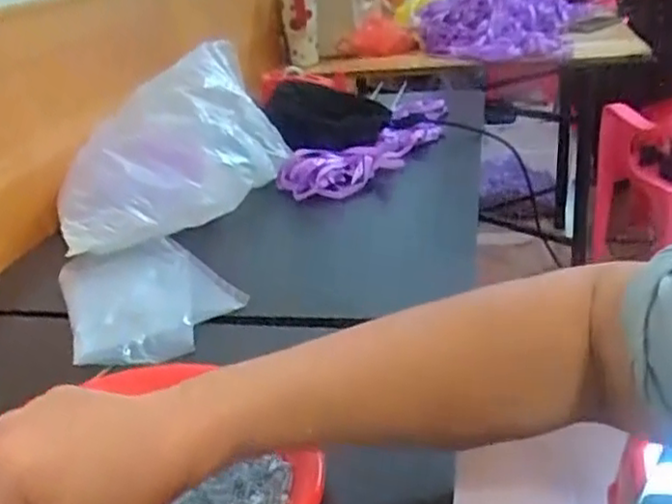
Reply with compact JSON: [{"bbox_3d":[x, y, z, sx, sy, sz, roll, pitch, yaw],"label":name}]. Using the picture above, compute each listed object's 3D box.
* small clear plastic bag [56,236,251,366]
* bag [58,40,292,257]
[{"bbox_3d":[-0.171,0.036,0.642,0.144,0.029,0.195,-15,27,-19],"label":"small clear plastic bag"},{"bbox_3d":[-0.186,-0.117,0.796,0.128,0.152,0.329,14,32,35],"label":"bag"}]

